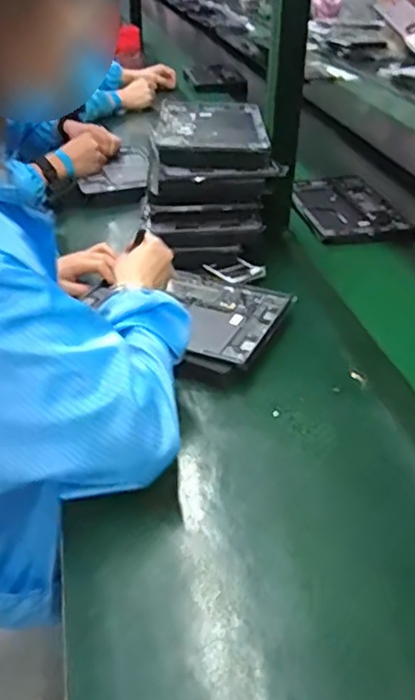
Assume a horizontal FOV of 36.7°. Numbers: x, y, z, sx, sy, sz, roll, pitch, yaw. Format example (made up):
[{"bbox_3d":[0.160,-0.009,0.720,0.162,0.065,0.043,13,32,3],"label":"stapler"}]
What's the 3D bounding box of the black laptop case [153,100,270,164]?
[{"bbox_3d":[0.005,-0.356,1.002,0.167,0.029,0.271,1,34,-1],"label":"black laptop case"}]

